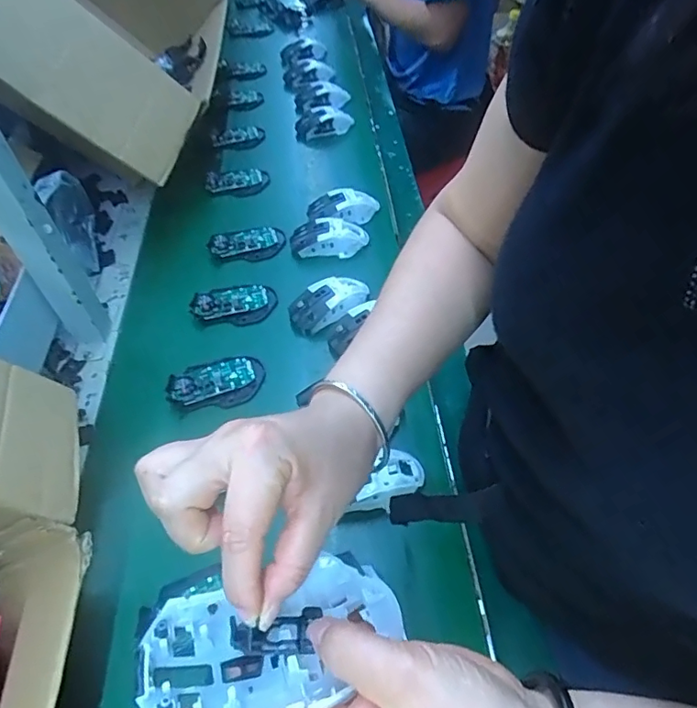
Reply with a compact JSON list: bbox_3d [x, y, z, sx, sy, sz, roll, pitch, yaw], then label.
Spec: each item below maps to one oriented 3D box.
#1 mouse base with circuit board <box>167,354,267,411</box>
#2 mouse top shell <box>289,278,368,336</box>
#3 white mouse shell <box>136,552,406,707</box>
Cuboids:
[{"bbox_3d":[-0.164,0.035,0.645,0.117,0.018,0.077,-16,52,-12],"label":"mouse base with circuit board"},{"bbox_3d":[-0.026,-0.071,0.712,0.114,0.042,0.062,-22,53,-15],"label":"mouse top shell"},{"bbox_3d":[-0.033,0.133,0.241,0.114,0.034,0.063,-15,52,-21],"label":"white mouse shell"}]

